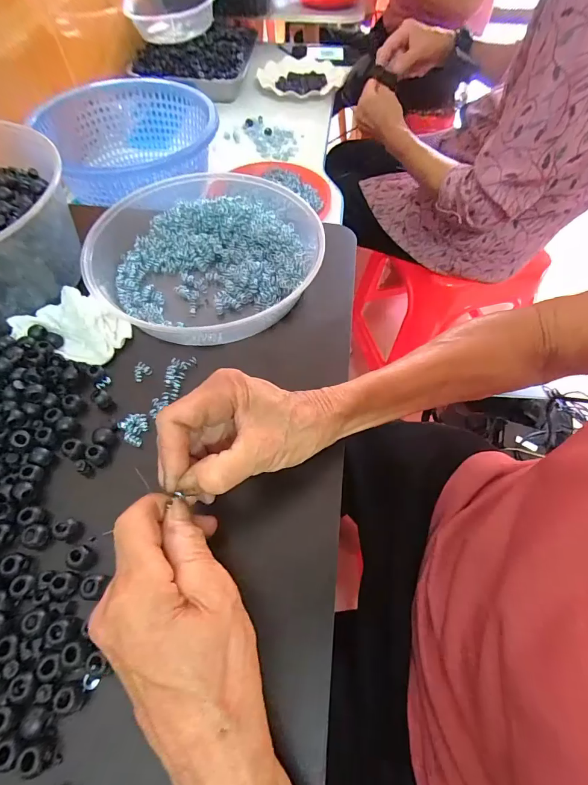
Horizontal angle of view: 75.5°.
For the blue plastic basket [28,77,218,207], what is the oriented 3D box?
[{"bbox_3d":[-0.244,-0.387,0.611,0.247,0.103,0.273,-29,64,-17],"label":"blue plastic basket"}]

